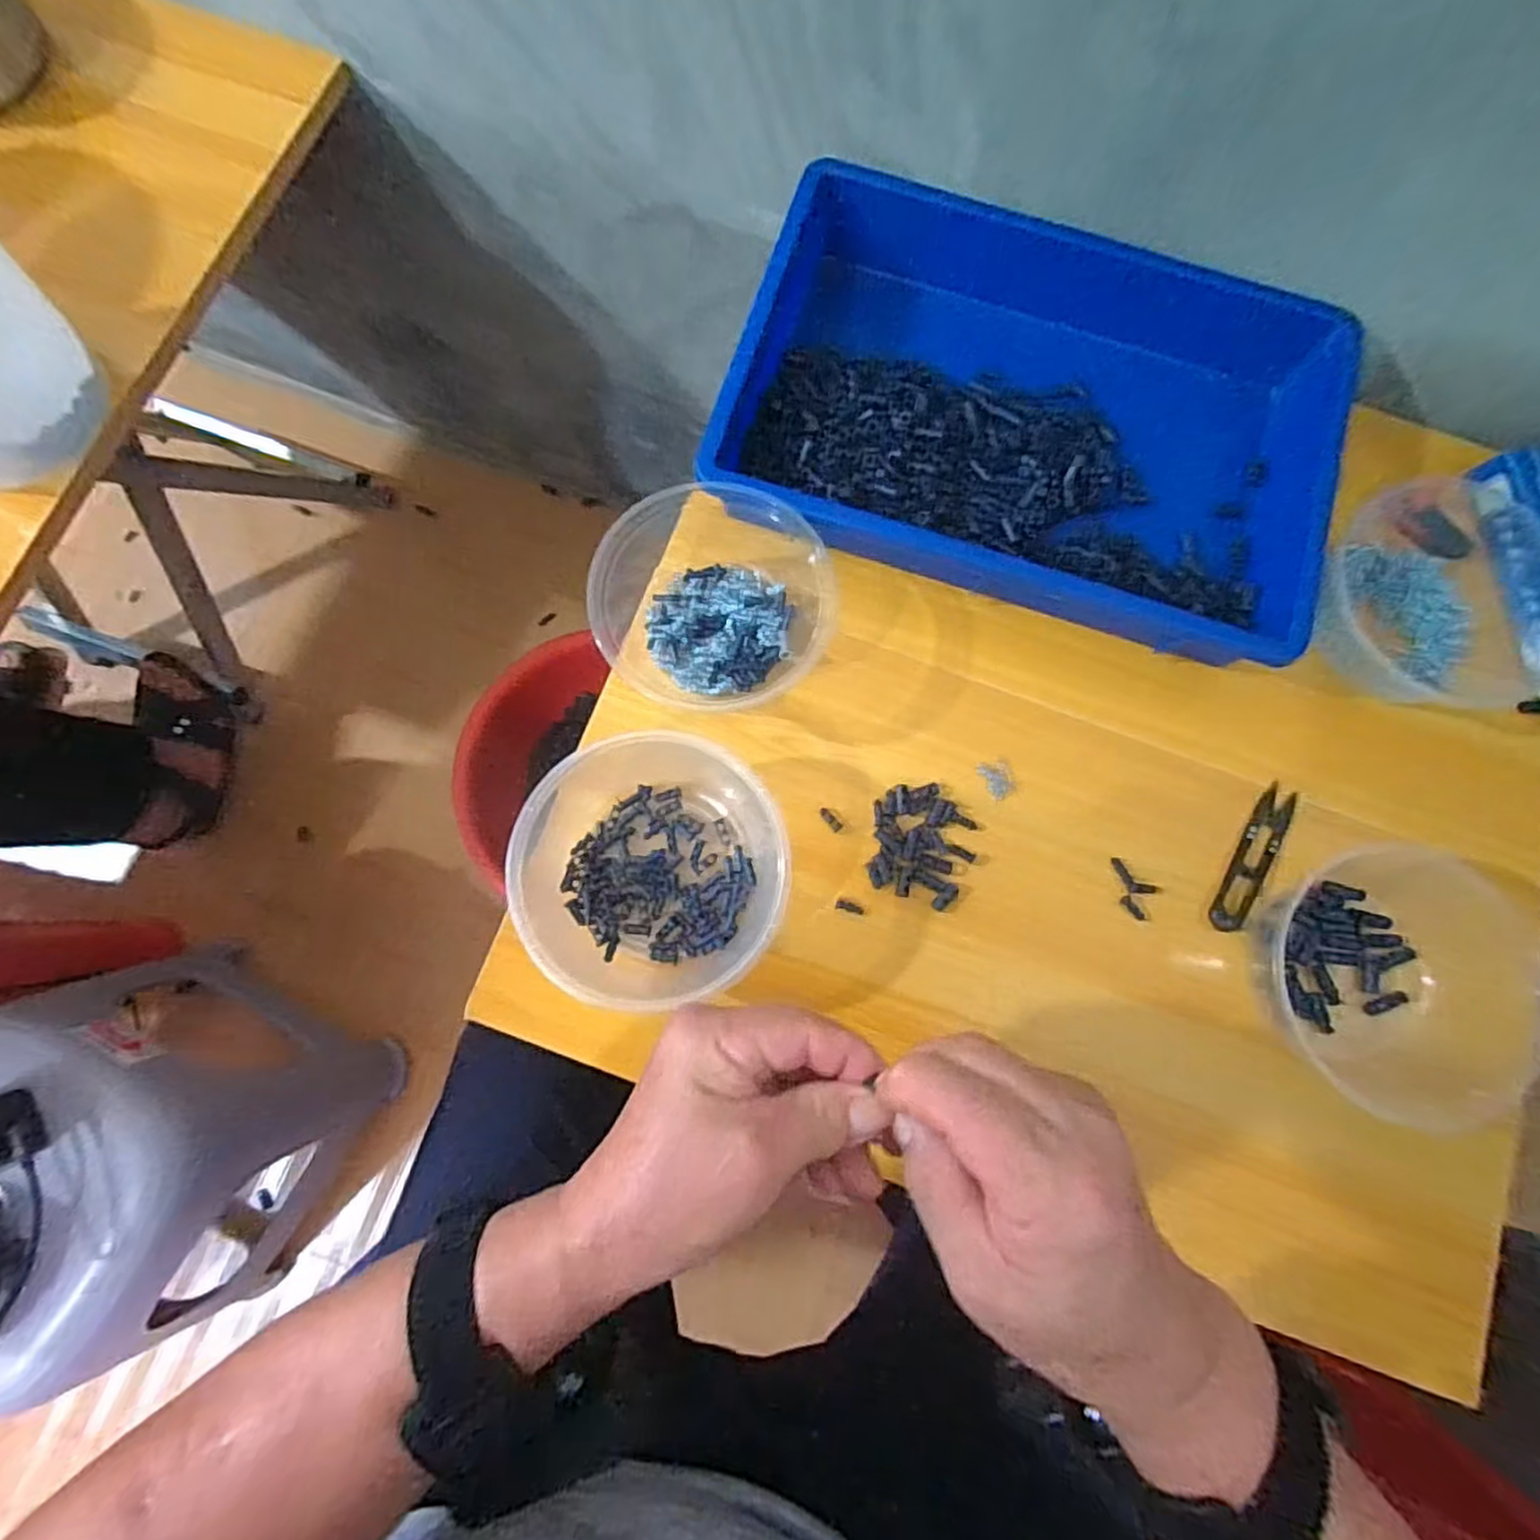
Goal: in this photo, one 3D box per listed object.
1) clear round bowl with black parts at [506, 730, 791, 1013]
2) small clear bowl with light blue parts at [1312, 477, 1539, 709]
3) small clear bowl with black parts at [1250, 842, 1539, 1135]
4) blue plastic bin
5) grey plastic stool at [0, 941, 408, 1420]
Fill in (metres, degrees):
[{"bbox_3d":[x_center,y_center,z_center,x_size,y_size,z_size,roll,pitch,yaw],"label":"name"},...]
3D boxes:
[{"bbox_3d":[-0.063,0.051,0.398,0.145,0.059,0.144,0,79,-2],"label":"clear round bowl with black parts"},{"bbox_3d":[0.425,-0.114,0.451,0.134,0.042,0.145,0,79,-2],"label":"small clear bowl with light blue parts"},{"bbox_3d":[0.353,0.125,0.400,0.130,0.055,0.150,-30,84,-7],"label":"small clear bowl with black parts"},{"bbox_3d":[0.165,-0.228,0.461,0.367,0.066,0.249,21,79,2],"label":"blue plastic bin"},{"bbox_3d":[-0.604,0.377,0.722,0.286,0.304,0.256,35,80,4],"label":"grey plastic stool"}]

